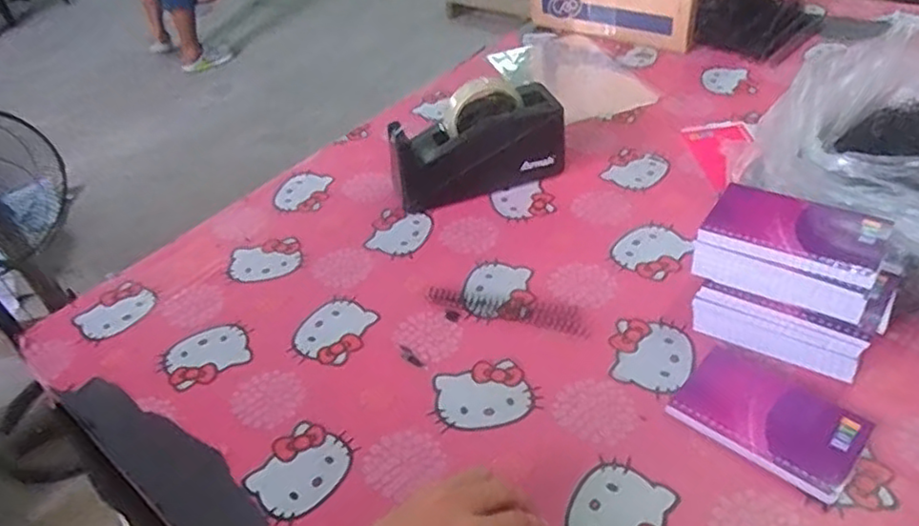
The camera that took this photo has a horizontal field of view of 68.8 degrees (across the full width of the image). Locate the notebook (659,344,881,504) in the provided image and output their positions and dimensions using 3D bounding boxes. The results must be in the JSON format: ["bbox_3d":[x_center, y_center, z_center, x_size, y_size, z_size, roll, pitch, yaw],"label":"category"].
[{"bbox_3d":[0.239,0.118,0.519,0.126,0.022,0.079,28,51,35],"label":"notebook"}]

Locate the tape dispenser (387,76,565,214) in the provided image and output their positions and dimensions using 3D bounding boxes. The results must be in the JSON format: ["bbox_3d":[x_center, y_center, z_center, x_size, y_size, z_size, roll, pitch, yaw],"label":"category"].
[{"bbox_3d":[0.021,-0.137,0.780,0.199,0.112,0.083,-19,41,-14],"label":"tape dispenser"}]

